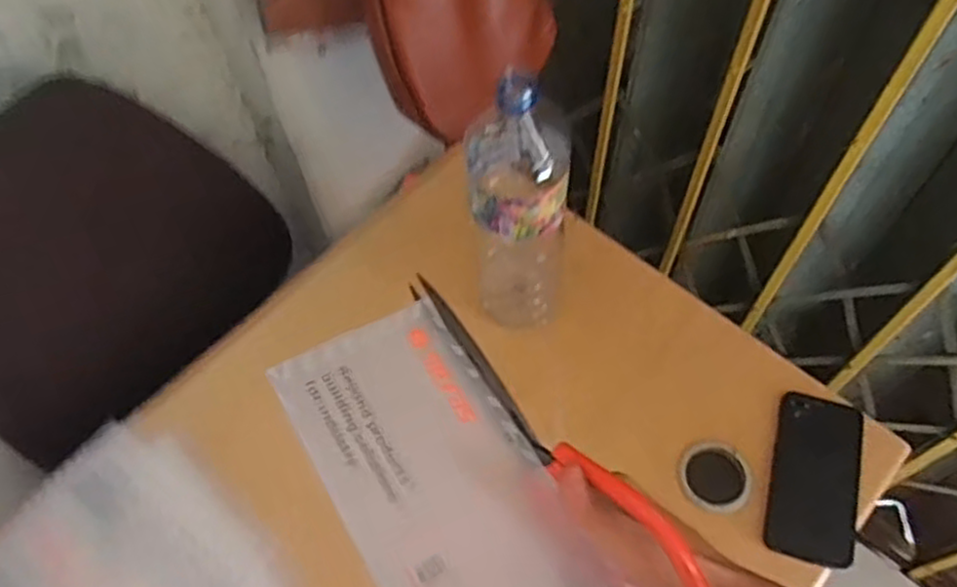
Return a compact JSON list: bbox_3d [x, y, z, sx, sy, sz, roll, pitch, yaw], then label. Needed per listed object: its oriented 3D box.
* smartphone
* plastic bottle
[{"bbox_3d":[0.315,0.170,0.673,0.075,0.014,0.153,14,61,10],"label":"smartphone"},{"bbox_3d":[0.037,-0.074,0.637,0.093,0.298,0.089,0,60,2],"label":"plastic bottle"}]

